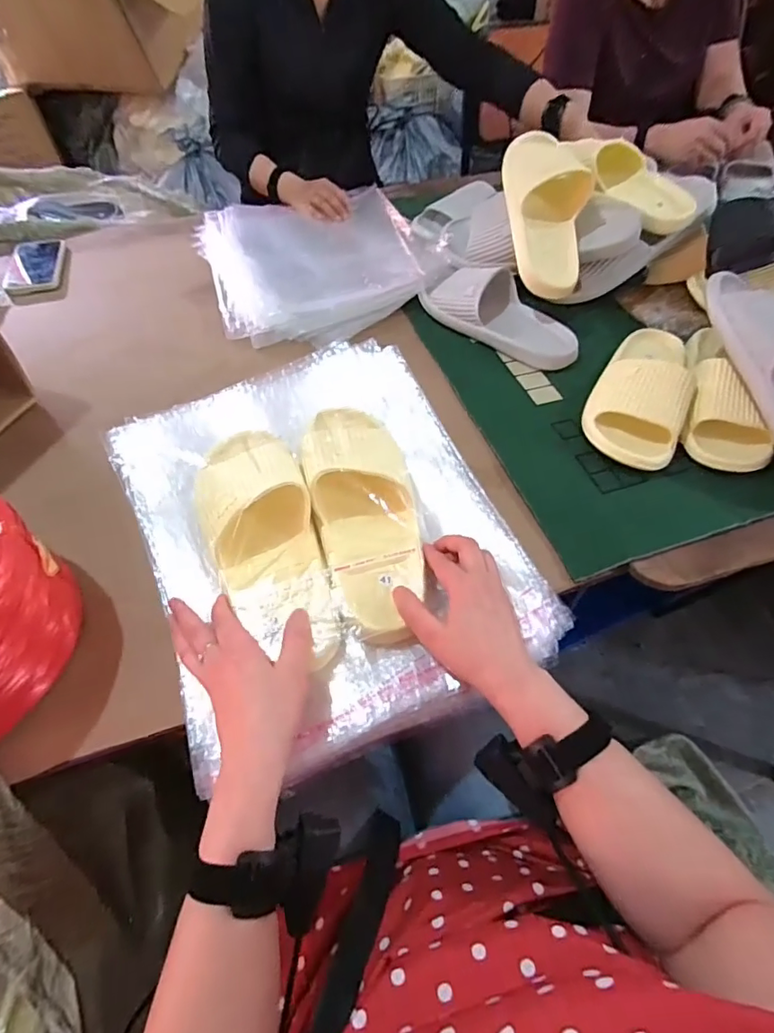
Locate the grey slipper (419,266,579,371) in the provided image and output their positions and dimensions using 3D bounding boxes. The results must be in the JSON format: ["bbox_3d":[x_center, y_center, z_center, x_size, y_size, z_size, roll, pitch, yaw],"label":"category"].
[{"bbox_3d":[0.167,-0.300,0.743,0.242,0.059,0.103,35,62,23],"label":"grey slipper"}]

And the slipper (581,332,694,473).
[{"bbox_3d":[0.329,-0.173,0.649,0.109,0.066,0.263,23,58,16],"label":"slipper"}]

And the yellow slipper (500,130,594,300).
[{"bbox_3d":[0.228,-0.438,0.725,0.118,0.067,0.265,-1,79,1],"label":"yellow slipper"}]

